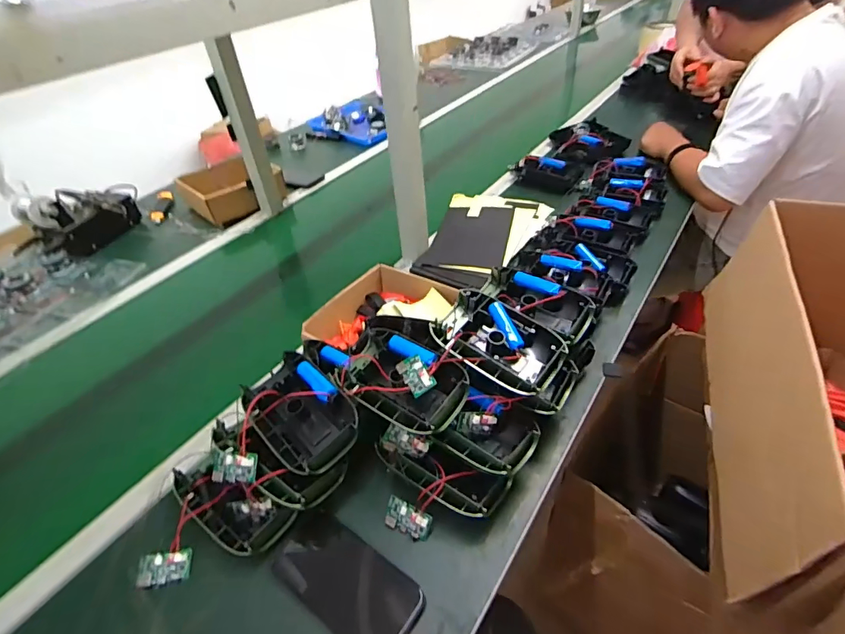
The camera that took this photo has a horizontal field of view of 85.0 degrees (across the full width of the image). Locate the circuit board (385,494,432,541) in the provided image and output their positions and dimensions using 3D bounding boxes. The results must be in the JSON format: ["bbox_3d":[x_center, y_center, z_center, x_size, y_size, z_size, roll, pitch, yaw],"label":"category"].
[{"bbox_3d":[-0.017,0.230,0.524,0.054,0.007,0.034,18,87,24],"label":"circuit board"}]

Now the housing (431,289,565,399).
[{"bbox_3d":[0.091,0.037,0.575,0.159,0.050,0.110,22,48,28],"label":"housing"}]

